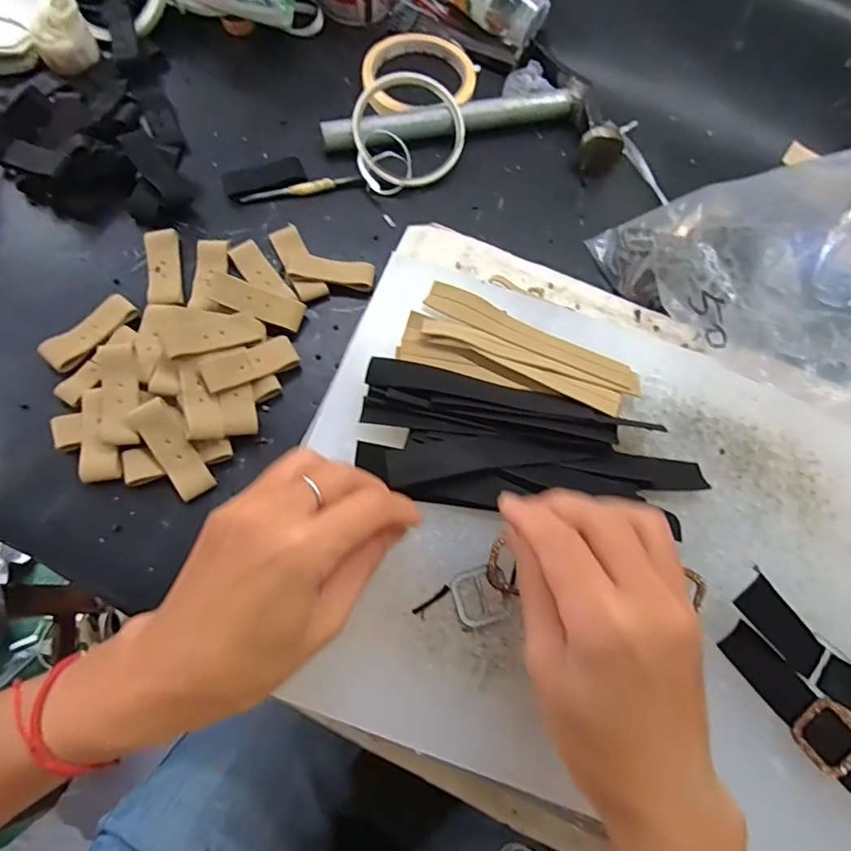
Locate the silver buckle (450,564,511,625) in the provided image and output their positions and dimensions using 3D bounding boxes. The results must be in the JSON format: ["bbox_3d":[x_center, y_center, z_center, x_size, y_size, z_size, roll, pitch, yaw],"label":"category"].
[{"bbox_3d":[0.027,0.087,0.270,0.025,0.004,0.027,-20,73,-11],"label":"silver buckle"}]

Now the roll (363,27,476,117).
[{"bbox_3d":[-0.005,-0.299,0.444,0.092,0.014,0.099,0,66,0],"label":"roll"}]

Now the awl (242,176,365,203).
[{"bbox_3d":[-0.095,-0.181,0.405,0.090,0.007,0.009,-12,72,-8],"label":"awl"}]

